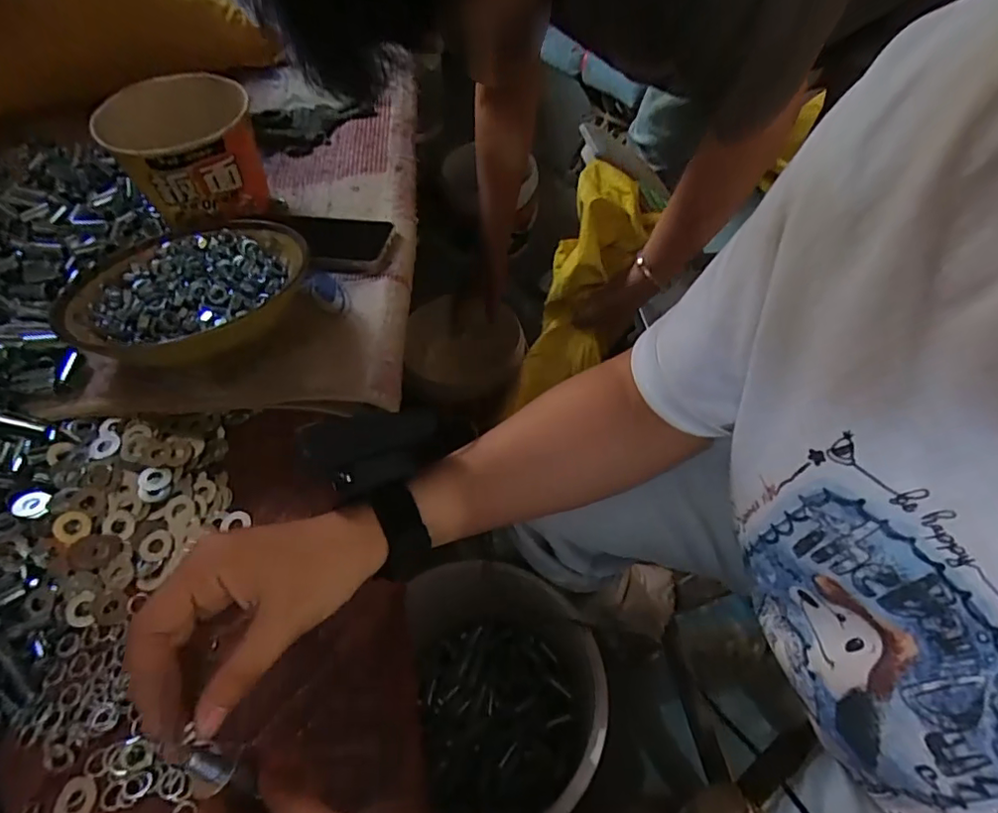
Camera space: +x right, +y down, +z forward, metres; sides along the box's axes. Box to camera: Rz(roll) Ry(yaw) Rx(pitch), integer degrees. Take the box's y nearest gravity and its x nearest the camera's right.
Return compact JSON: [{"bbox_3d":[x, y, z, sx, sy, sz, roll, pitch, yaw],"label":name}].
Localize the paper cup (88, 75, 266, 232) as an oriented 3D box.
[{"bbox_3d":[-0.319,-0.260,0.582,0.137,0.099,0.138,-29,58,-17],"label":"paper cup"}]

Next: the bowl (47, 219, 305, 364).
[{"bbox_3d":[-0.260,-0.096,0.481,0.191,0.052,0.163,-14,55,-8],"label":"bowl"}]

